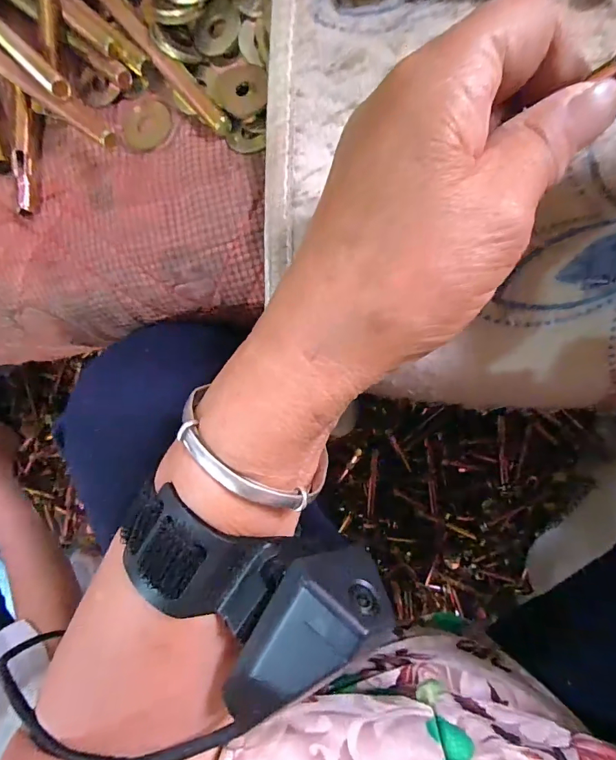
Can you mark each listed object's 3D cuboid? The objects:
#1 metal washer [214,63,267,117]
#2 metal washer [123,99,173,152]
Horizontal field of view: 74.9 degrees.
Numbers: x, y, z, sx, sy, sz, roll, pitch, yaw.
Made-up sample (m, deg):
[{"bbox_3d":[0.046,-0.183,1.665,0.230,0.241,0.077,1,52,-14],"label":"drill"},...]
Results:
[{"bbox_3d":[-0.032,-0.139,0.192,0.025,0.004,0.027,-1,80,3],"label":"metal washer"},{"bbox_3d":[-0.080,-0.127,0.200,0.026,0.004,0.025,0,91,10],"label":"metal washer"}]

